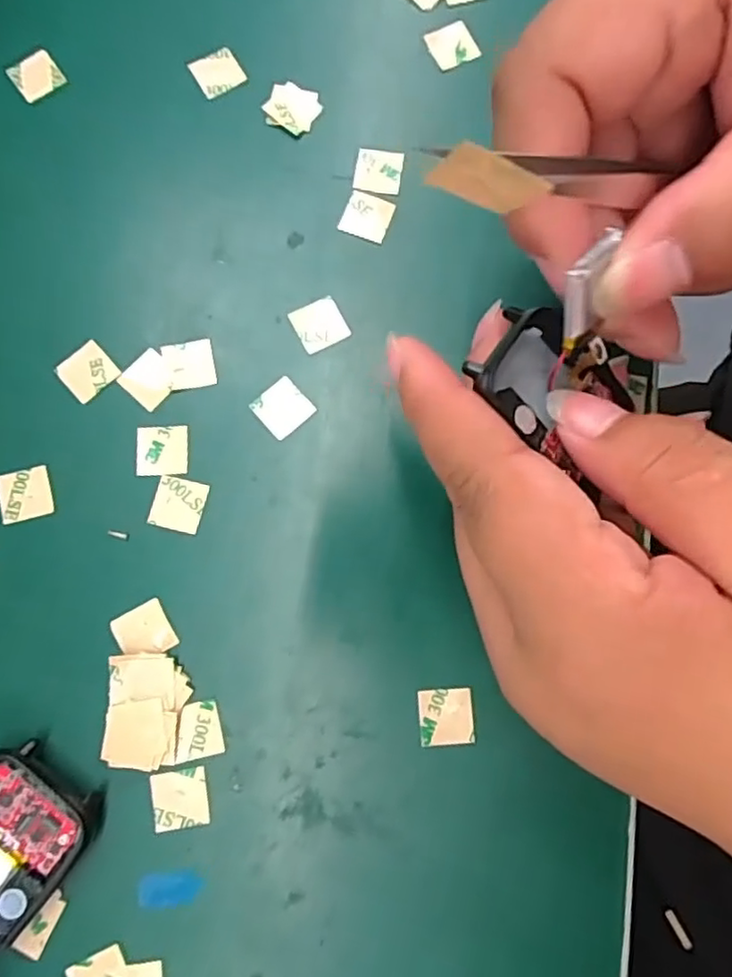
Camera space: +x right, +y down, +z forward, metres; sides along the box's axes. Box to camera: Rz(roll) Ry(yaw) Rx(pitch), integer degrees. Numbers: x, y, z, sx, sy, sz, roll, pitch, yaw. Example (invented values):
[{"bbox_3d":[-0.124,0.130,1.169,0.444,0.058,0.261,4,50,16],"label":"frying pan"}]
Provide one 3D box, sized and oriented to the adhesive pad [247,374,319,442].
[{"bbox_3d":[-0.026,-0.025,0.199,0.015,0.004,0.016,-42,83,-7],"label":"adhesive pad"}]

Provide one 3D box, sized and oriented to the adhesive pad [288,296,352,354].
[{"bbox_3d":[-0.015,-0.053,0.204,0.016,0.004,0.016,-26,81,-5],"label":"adhesive pad"}]

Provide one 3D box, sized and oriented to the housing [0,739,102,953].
[{"bbox_3d":[-0.098,0.095,0.173,0.037,0.012,0.046,36,81,5],"label":"housing"}]

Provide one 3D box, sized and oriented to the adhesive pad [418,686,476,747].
[{"bbox_3d":[0.023,0.066,0.185,0.015,0.004,0.015,-4,79,1],"label":"adhesive pad"}]

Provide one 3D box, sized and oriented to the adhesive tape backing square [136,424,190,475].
[{"bbox_3d":[-0.063,-0.012,0.198,0.016,0.004,0.015,-3,79,-4],"label":"adhesive tape backing square"}]

